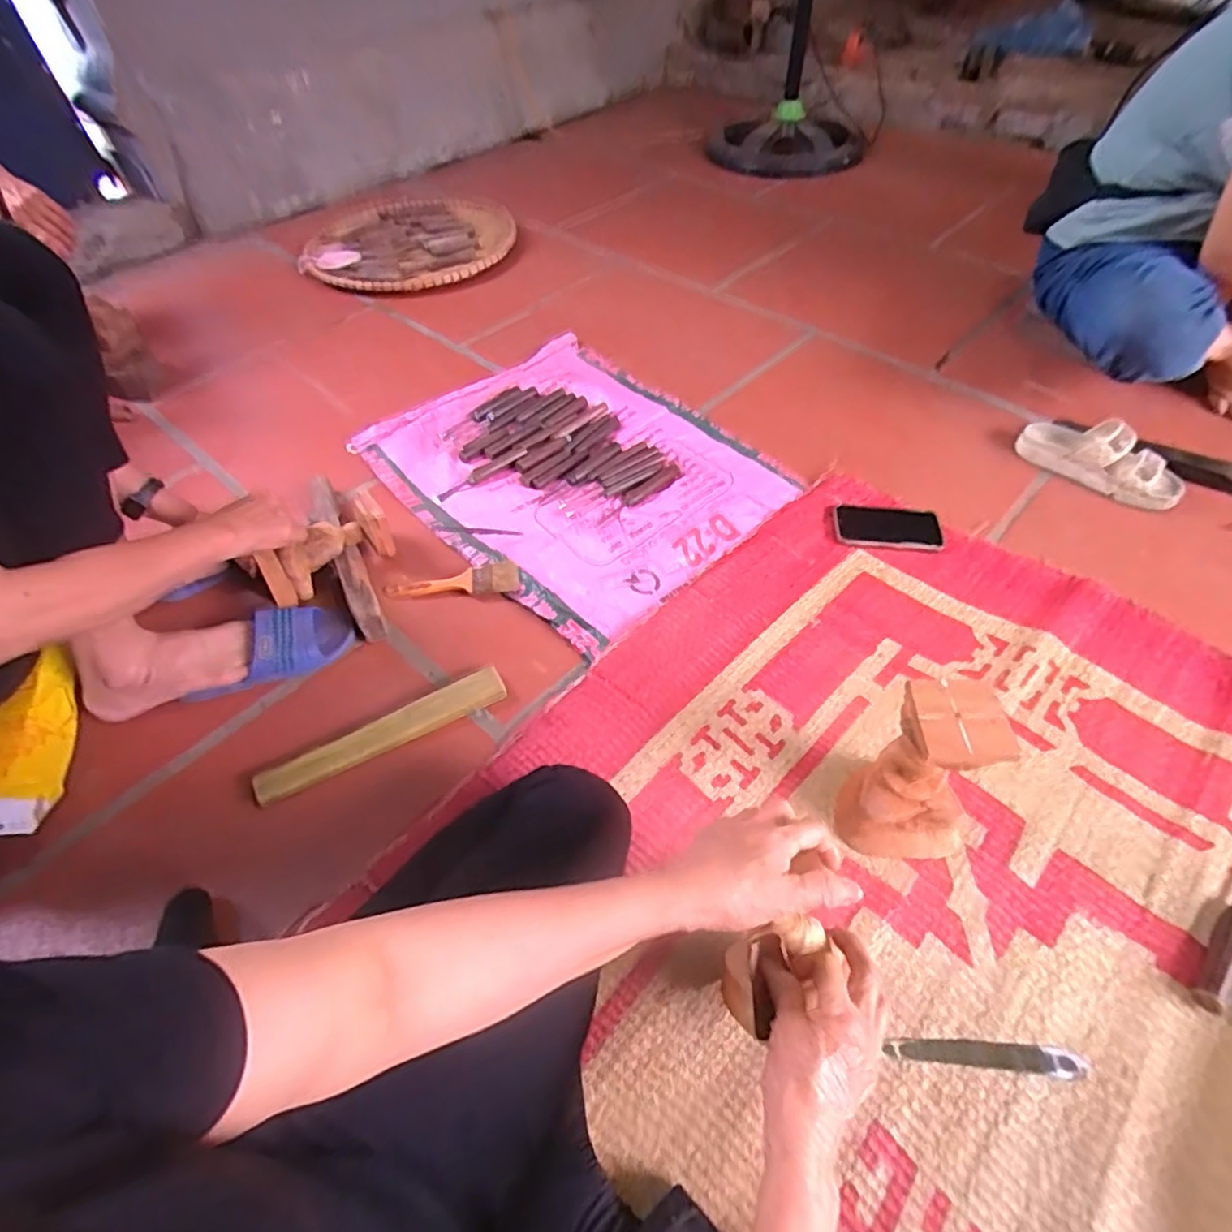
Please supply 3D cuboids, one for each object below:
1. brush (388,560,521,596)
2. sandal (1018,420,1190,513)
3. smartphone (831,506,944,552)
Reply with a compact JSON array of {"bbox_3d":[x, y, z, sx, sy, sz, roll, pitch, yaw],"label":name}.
[{"bbox_3d":[-0.224,-0.047,0.882,0.183,0.020,0.050,-5,54,1],"label":"brush"},{"bbox_3d":[0.743,-0.246,0.973,0.224,0.071,0.075,34,61,26],"label":"sandal"},{"bbox_3d":[0.389,-0.129,0.920,0.145,0.012,0.078,4,52,7],"label":"smartphone"}]

